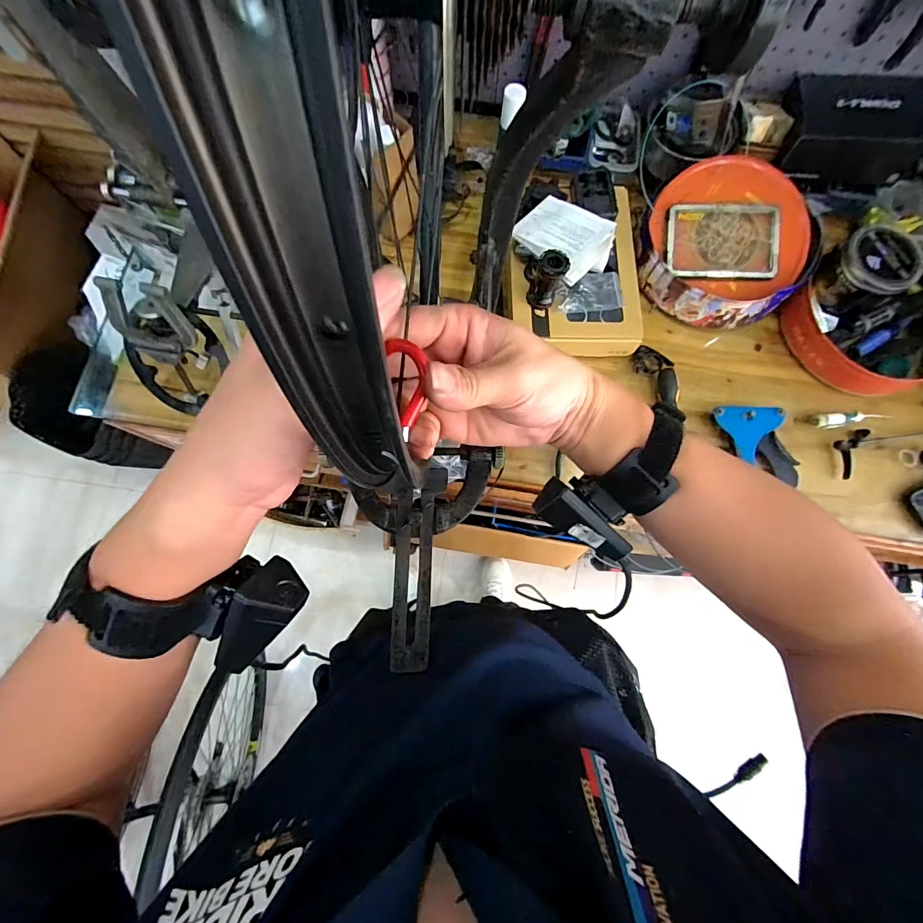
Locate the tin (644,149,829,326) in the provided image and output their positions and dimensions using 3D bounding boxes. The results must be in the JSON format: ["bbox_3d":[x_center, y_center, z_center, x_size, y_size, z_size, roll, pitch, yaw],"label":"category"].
[{"bbox_3d":[0.467,-0.382,0.722,0.275,0.112,0.262,0,77,-1],"label":"tin"}]

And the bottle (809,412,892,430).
[{"bbox_3d":[0.664,-0.071,0.704,0.123,0.025,0.024,-5,77,-3],"label":"bottle"}]

